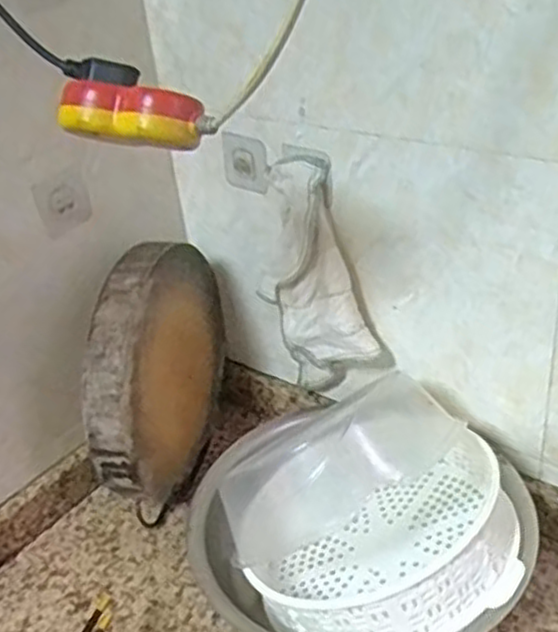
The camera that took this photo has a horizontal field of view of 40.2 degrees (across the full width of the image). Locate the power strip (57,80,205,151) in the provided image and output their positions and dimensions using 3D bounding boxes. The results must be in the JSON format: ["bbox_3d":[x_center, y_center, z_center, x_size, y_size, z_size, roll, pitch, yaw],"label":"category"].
[{"bbox_3d":[-0.092,-0.126,0.477,0.086,0.033,0.024,4,30,-14],"label":"power strip"}]

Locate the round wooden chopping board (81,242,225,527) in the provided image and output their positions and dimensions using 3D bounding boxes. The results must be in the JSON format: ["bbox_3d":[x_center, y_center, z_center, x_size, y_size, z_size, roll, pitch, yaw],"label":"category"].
[{"bbox_3d":[-0.119,0.051,0.795,0.039,0.249,0.267,5,34,17],"label":"round wooden chopping board"}]

